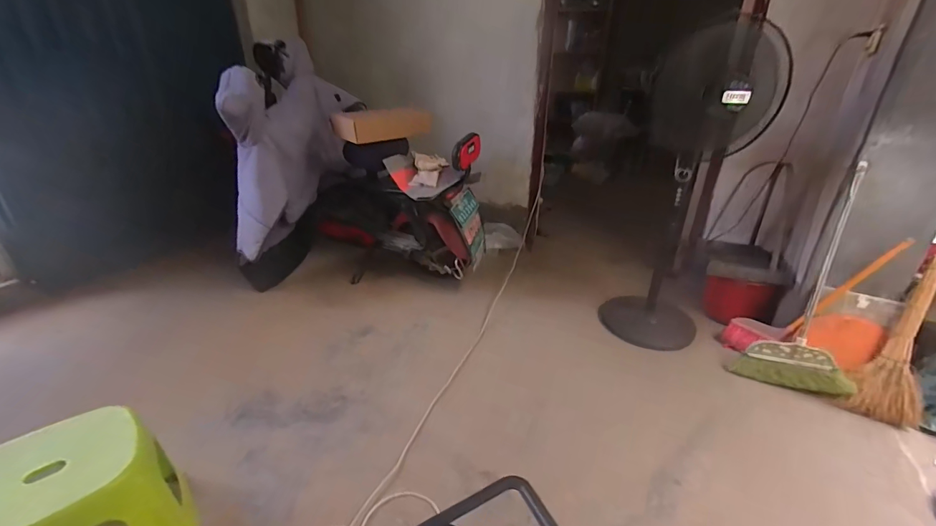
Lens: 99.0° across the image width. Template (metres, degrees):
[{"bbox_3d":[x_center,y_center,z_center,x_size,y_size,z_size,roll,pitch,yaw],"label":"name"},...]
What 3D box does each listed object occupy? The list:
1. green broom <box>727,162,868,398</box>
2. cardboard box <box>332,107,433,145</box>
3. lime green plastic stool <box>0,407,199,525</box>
[{"bbox_3d":[1.237,0.067,1.411,0.348,0.803,0.127,17,9,31],"label":"green broom"},{"bbox_3d":[-0.372,-0.635,1.828,0.160,0.124,0.469,23,33,38],"label":"cardboard box"},{"bbox_3d":[-0.847,0.556,0.871,0.352,0.300,0.312,-19,32,-36],"label":"lime green plastic stool"}]

